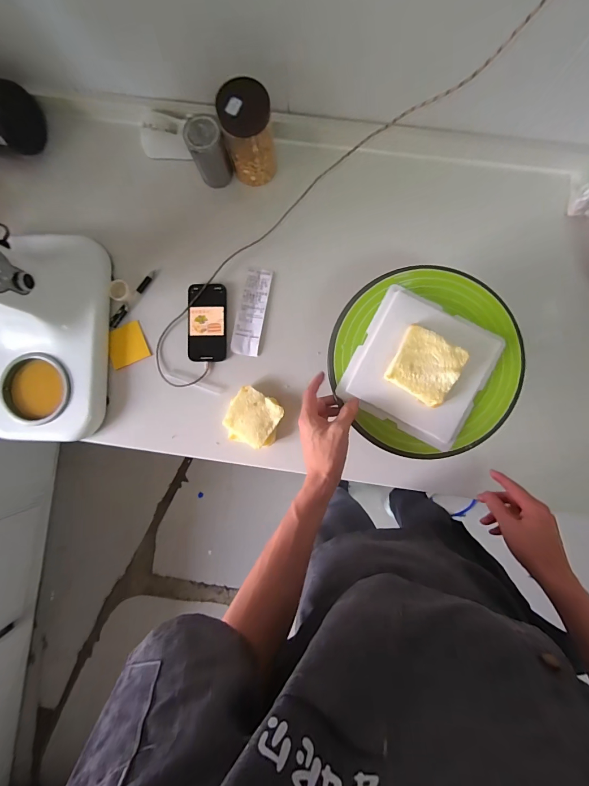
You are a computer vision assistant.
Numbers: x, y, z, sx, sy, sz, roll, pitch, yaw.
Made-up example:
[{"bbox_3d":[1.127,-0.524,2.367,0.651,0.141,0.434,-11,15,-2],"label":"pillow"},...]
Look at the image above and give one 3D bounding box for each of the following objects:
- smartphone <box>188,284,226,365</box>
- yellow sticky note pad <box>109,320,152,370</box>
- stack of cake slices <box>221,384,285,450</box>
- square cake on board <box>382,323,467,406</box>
[{"bbox_3d":[-0.169,-0.135,0.653,0.073,0.006,0.146,0,89,2],"label":"smartphone"},{"bbox_3d":[-0.328,-0.094,0.662,0.077,0.009,0.073,-21,88,1],"label":"yellow sticky note pad"},{"bbox_3d":[-0.077,0.047,0.638,0.100,0.028,0.100,18,90,2],"label":"stack of cake slices"},{"bbox_3d":[0.186,-0.039,0.492,0.089,0.040,0.089,32,90,2],"label":"square cake on board"}]

